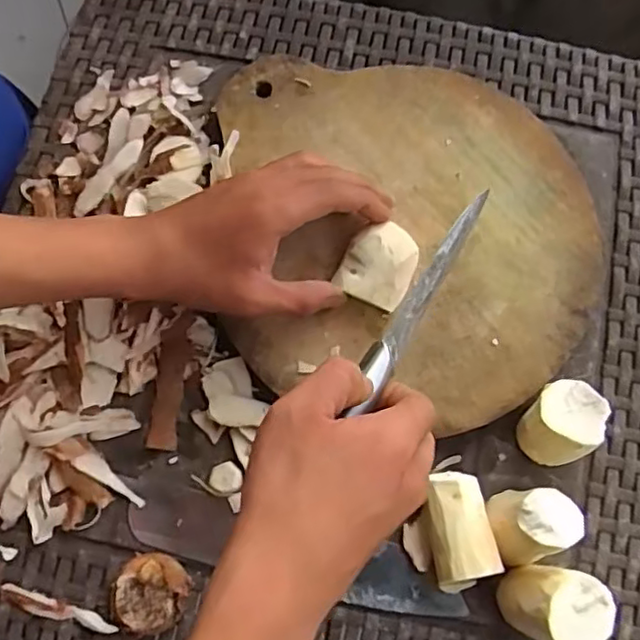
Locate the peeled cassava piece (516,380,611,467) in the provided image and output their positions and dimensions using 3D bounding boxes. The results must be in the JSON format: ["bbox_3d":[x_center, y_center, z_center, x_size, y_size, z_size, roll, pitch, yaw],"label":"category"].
[{"bbox_3d":[0.131,0.057,0.357,0.036,0.048,0.043,21,78,5],"label":"peeled cassava piece"}]

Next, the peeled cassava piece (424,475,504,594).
[{"bbox_3d":[0.077,0.117,0.354,0.033,0.027,0.063,-9,77,-1],"label":"peeled cassava piece"}]

